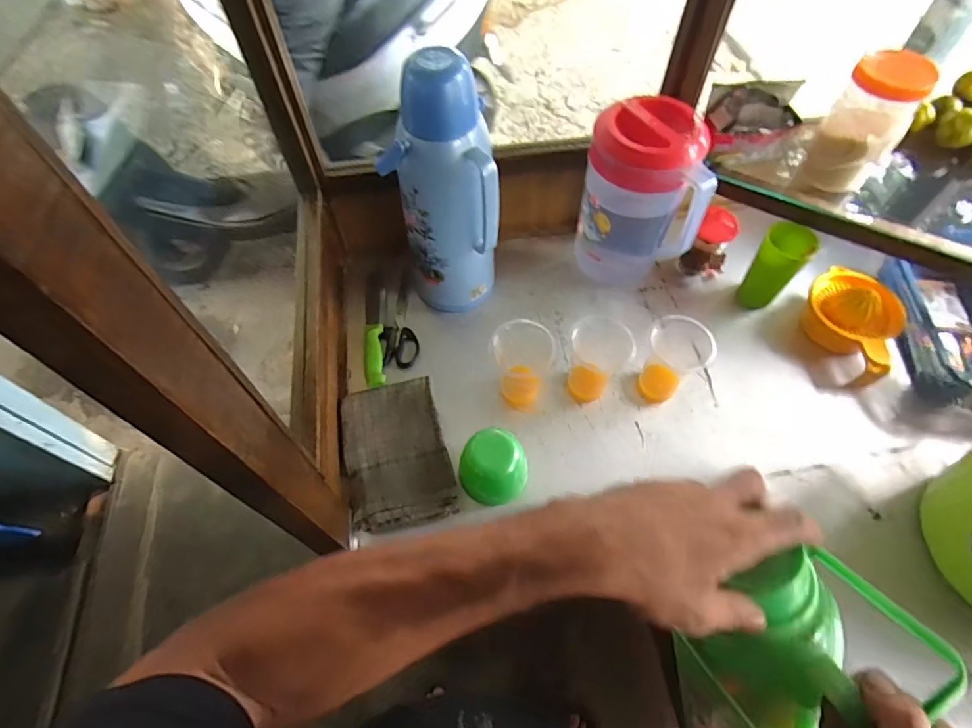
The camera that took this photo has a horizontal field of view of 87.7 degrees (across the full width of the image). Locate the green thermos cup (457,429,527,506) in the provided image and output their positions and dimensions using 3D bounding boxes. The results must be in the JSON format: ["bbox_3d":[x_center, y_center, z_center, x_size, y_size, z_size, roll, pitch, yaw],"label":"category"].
[{"bbox_3d":[0.011,0.142,0.673,0.086,0.070,0.087,-1,59,1],"label":"green thermos cup"}]

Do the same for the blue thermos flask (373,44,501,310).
[{"bbox_3d":[-0.061,-0.215,0.711,0.148,0.386,0.102,-6,59,-3],"label":"blue thermos flask"}]

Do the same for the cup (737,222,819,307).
[{"bbox_3d":[0.456,-0.150,0.807,0.068,0.140,0.062,-1,59,1],"label":"cup"}]

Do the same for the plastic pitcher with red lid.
[{"bbox_3d":[0.237,-0.247,0.789,0.172,0.266,0.126,16,60,10],"label":"plastic pitcher with red lid"}]

